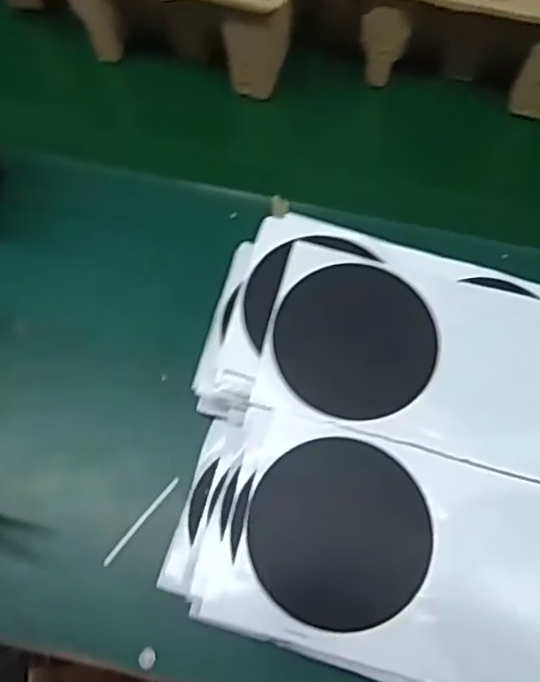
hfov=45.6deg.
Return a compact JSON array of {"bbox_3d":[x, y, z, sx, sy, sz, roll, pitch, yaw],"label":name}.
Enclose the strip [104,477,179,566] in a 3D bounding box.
[{"bbox_3d":[-0.084,0.117,0.422,0.005,0.005,0.069,36,71,14],"label":"strip"}]

